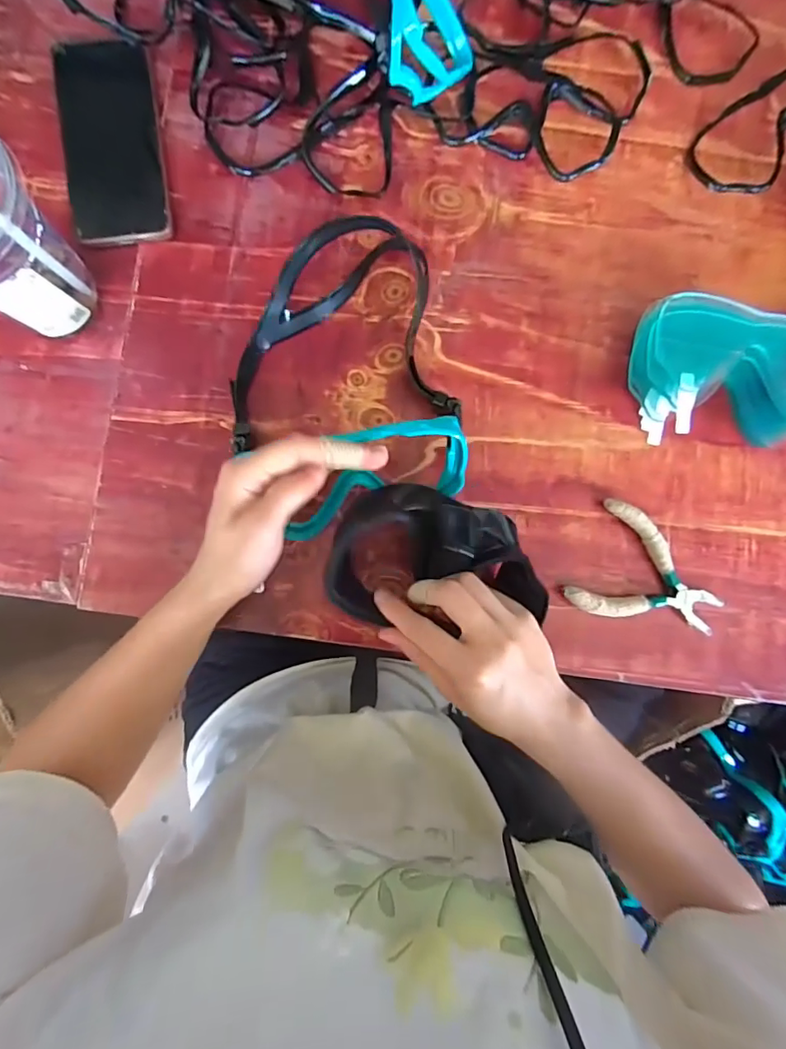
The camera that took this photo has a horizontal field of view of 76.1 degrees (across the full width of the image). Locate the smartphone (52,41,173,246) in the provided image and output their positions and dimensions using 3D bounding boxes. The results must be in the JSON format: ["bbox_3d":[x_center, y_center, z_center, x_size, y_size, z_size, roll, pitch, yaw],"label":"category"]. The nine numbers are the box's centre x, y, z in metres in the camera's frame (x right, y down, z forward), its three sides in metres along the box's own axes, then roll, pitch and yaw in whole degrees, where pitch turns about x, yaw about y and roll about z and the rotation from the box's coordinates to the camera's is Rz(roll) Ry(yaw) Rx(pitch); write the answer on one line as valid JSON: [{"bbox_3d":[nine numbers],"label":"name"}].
[{"bbox_3d":[-0.219,-0.302,0.393,0.071,0.011,0.166,-9,89,-4],"label":"smartphone"}]

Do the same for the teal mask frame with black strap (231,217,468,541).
[{"bbox_3d":[-0.042,-0.117,0.374,0.168,0.069,0.225,-16,89,-5],"label":"teal mask frame with black strap"}]

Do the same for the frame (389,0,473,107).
[{"bbox_3d":[0.024,-0.424,0.389,0.070,0.069,0.167,-4,89,-4],"label":"frame"}]

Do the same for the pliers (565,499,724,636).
[{"bbox_3d":[0.212,0.048,0.414,0.123,0.016,0.091,29,86,-3],"label":"pliers"}]

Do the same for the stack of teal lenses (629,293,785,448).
[{"bbox_3d":[0.270,-0.121,0.403,0.164,0.057,0.109,-1,88,-4],"label":"stack of teal lenses"}]

